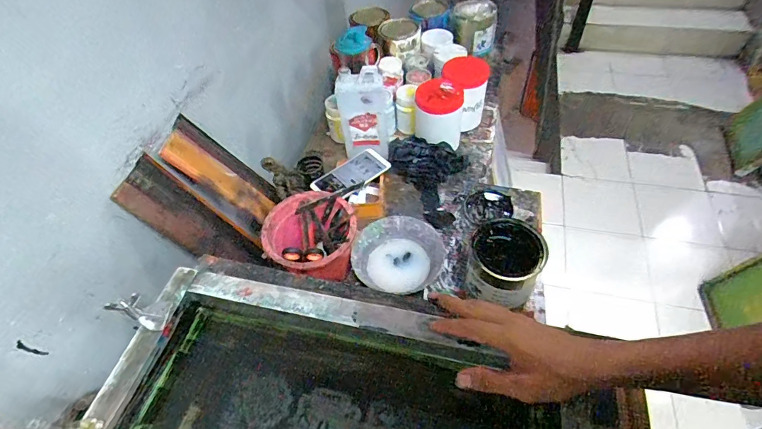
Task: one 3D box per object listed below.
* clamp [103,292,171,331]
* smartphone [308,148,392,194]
[{"bbox_3d":[-0.290,0.115,0.476,0.028,0.065,0.030,-32,39,34],"label":"clamp"},{"bbox_3d":[-0.060,-0.081,0.820,0.158,0.013,0.066,-33,68,-19],"label":"smartphone"}]

